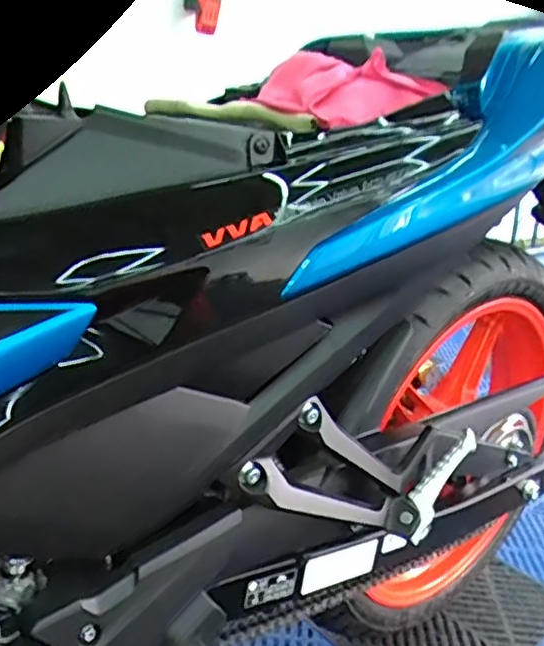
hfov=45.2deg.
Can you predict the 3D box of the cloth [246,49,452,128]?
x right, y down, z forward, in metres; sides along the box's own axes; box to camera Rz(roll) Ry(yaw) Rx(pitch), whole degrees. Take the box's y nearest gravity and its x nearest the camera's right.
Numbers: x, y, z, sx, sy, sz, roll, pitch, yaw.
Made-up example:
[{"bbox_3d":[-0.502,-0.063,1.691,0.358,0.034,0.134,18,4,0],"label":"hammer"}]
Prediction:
[{"bbox_3d":[0.068,-0.211,0.579,0.160,0.060,0.198,7,19,6],"label":"cloth"}]

